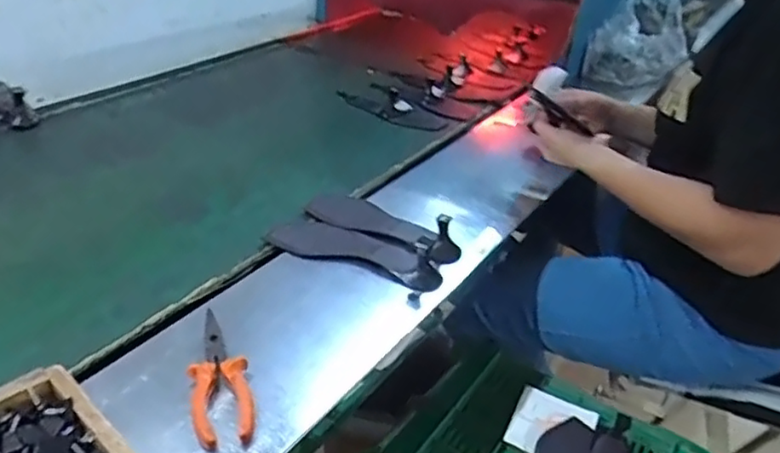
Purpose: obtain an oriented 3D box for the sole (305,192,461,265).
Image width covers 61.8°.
[{"bbox_3d":[-0.017,-0.017,0.827,0.079,0.047,0.229,-25,41,-38],"label":"sole"}]

